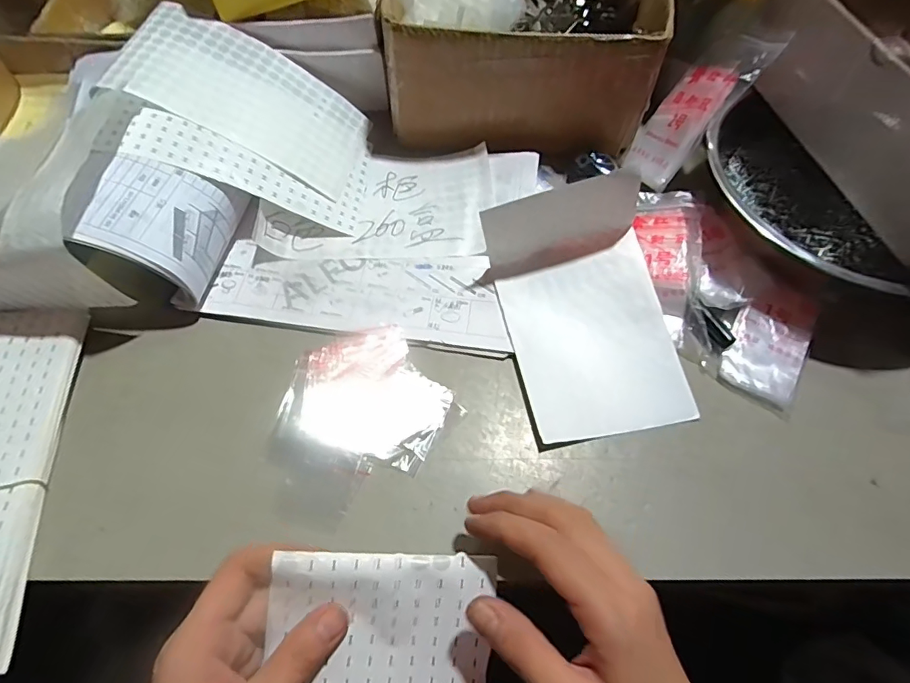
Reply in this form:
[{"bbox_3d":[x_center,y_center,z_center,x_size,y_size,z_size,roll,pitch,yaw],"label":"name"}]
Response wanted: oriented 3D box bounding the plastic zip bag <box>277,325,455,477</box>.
[{"bbox_3d":[-0.064,0.039,0.369,0.116,0.011,0.103,26,64,13],"label":"plastic zip bag"}]

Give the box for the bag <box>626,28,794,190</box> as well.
[{"bbox_3d":[0.218,-0.216,0.455,0.149,0.017,0.075,-49,37,20],"label":"bag"}]

